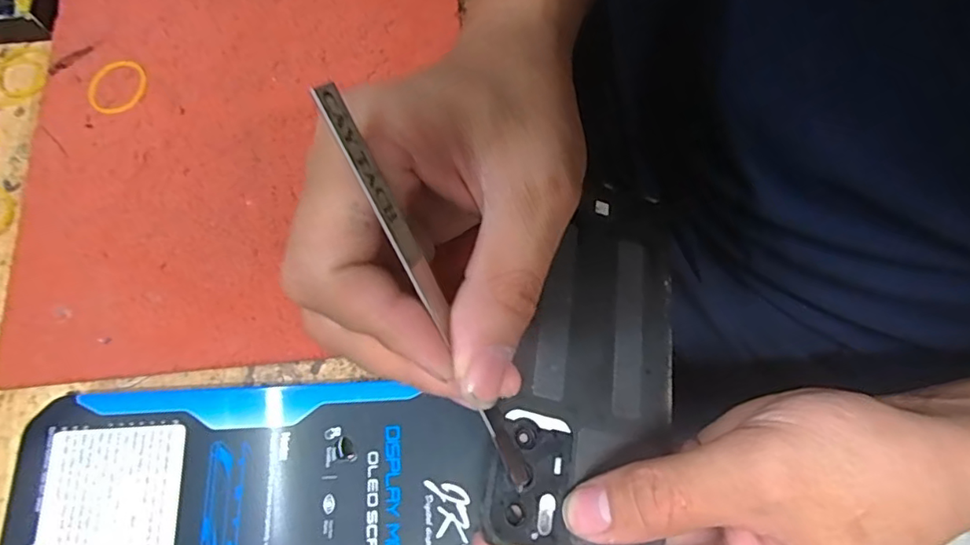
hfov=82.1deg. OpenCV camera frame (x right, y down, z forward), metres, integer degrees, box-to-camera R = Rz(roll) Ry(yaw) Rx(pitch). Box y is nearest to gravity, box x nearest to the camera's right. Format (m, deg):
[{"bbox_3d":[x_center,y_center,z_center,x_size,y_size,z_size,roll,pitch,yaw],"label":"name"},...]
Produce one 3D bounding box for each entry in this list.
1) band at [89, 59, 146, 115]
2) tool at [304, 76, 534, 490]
[{"bbox_3d":[-0.174,-0.089,0.263,0.028,0.004,0.027,-41,76,-11],"label":"band"},{"bbox_3d":[-0.012,0.013,0.158,0.006,0.010,0.137,-27,116,-8],"label":"tool"}]

